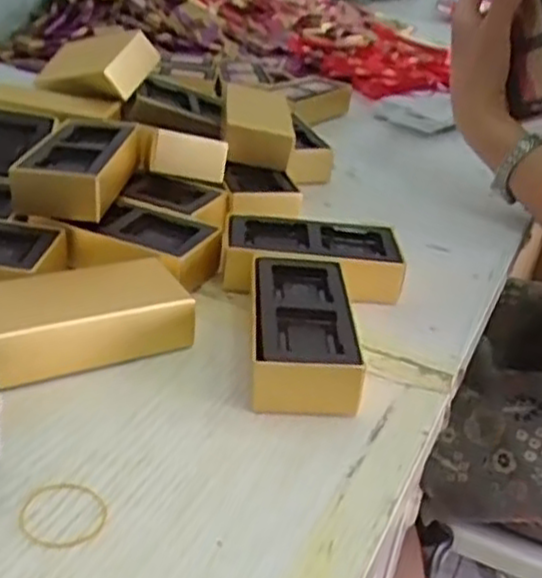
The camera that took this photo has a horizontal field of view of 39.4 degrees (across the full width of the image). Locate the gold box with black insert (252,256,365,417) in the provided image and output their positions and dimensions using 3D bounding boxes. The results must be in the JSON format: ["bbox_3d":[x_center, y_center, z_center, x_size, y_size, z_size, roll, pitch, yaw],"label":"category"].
[{"bbox_3d":[0.016,0.024,0.423,0.055,0.035,0.116,4,29,-4],"label":"gold box with black insert"}]

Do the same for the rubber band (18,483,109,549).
[{"bbox_3d":[-0.086,0.093,0.313,0.036,0.004,0.034,6,29,-1],"label":"rubber band"}]

